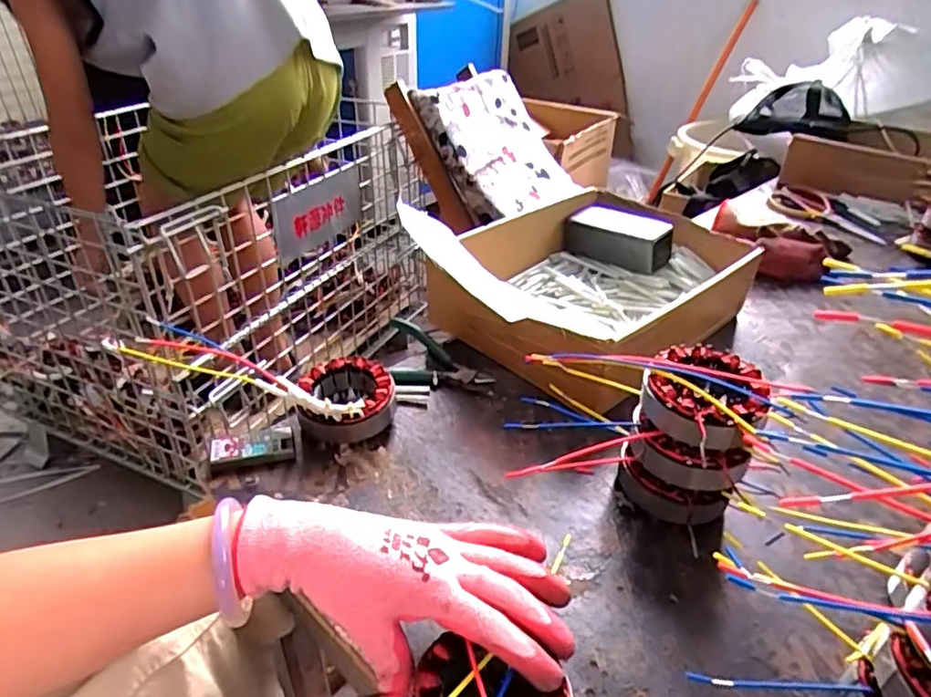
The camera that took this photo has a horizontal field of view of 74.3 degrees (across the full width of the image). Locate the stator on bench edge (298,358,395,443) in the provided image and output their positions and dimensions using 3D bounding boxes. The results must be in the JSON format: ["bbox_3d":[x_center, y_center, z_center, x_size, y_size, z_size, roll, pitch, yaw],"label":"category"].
[{"bbox_3d":[-0.107,0.048,0.556,0.083,0.046,0.084,-5,34,-10],"label":"stator on bench edge"}]

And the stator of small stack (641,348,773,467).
[{"bbox_3d":[0.173,0.043,0.455,0.083,0.049,0.092,16,37,21],"label":"stator of small stack"}]

